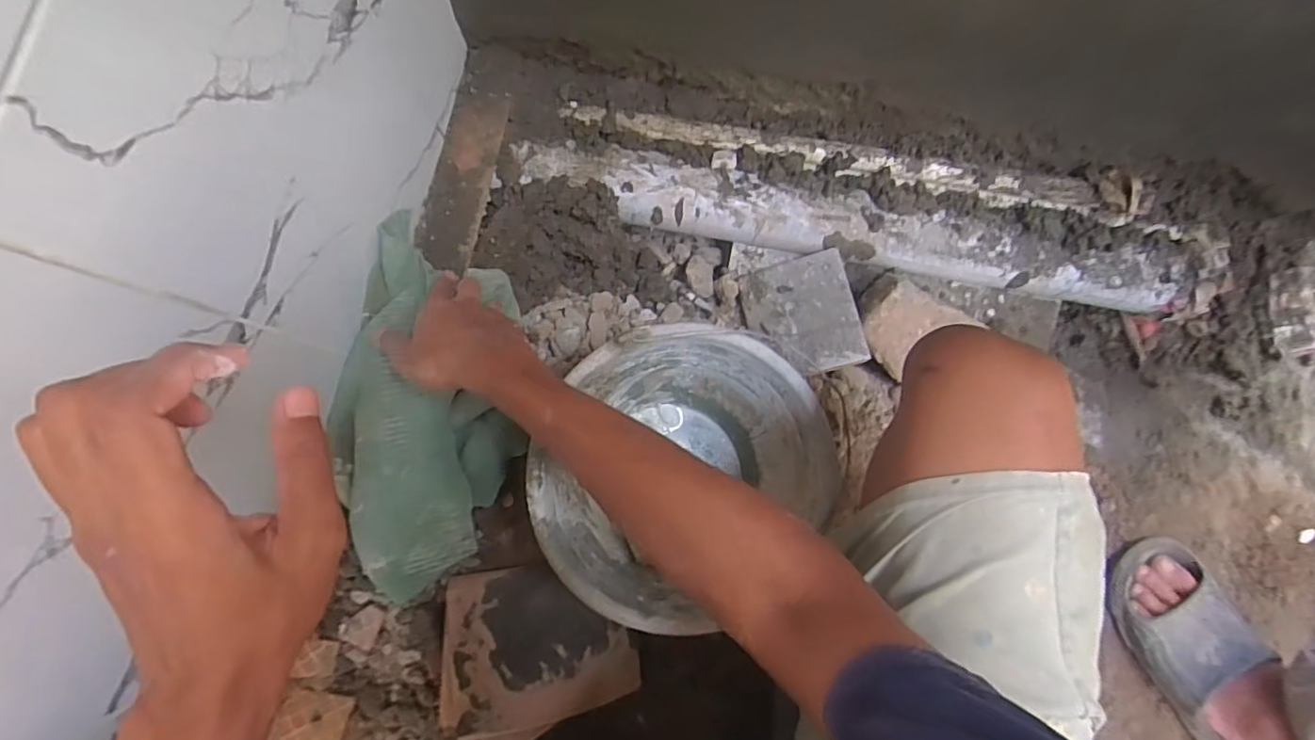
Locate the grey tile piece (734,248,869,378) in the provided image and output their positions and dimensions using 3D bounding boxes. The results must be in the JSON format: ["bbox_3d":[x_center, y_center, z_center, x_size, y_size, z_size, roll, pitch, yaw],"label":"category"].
[{"bbox_3d":[0.160,-0.061,0.686,0.117,0.009,0.134,-16,75,21],"label":"grey tile piece"}]

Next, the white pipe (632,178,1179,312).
[{"bbox_3d":[0.270,-0.139,0.696,0.637,0.049,0.046,9,83,-2],"label":"white pipe"}]

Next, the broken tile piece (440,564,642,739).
[{"bbox_3d":[-0.117,0.266,0.598,0.184,0.024,0.142,-6,74,-9],"label":"broken tile piece"}]

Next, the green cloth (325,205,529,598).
[{"bbox_3d":[-0.210,0.041,0.594,0.159,0.044,0.347,-3,97,-33],"label":"green cloth"}]

